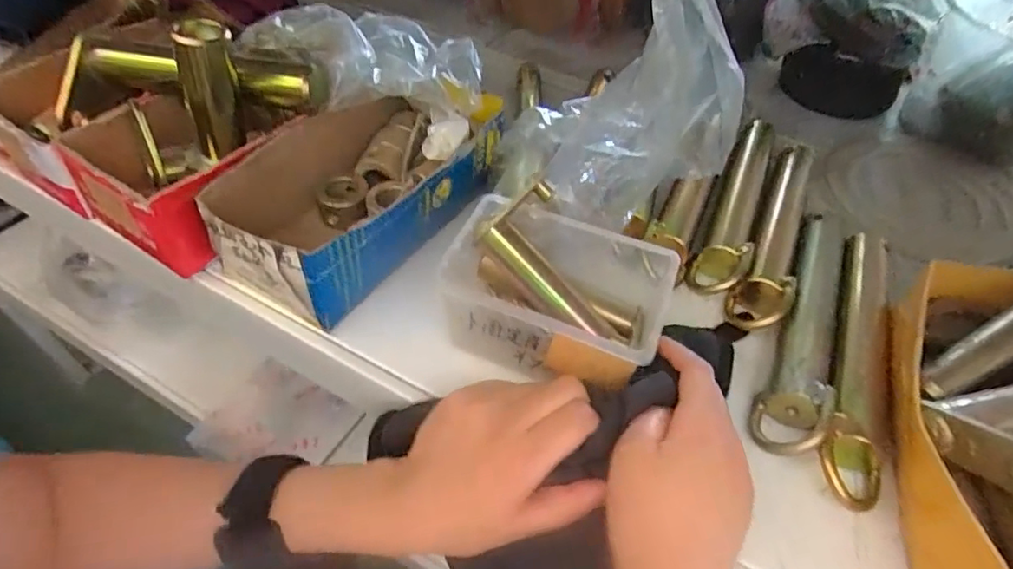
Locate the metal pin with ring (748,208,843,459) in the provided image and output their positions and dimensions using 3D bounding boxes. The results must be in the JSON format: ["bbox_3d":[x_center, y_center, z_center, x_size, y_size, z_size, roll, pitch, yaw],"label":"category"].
[{"bbox_3d":[0.200,0.024,0.374,0.034,0.028,0.204,23,51,16],"label":"metal pin with ring"}]

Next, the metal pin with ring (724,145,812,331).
[{"bbox_3d":[0.206,-0.041,0.434,0.036,0.026,0.200,21,50,14],"label":"metal pin with ring"}]

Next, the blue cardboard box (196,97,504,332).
[{"bbox_3d":[-0.106,-0.071,0.412,0.120,0.066,0.201,29,53,20],"label":"blue cardboard box"}]

